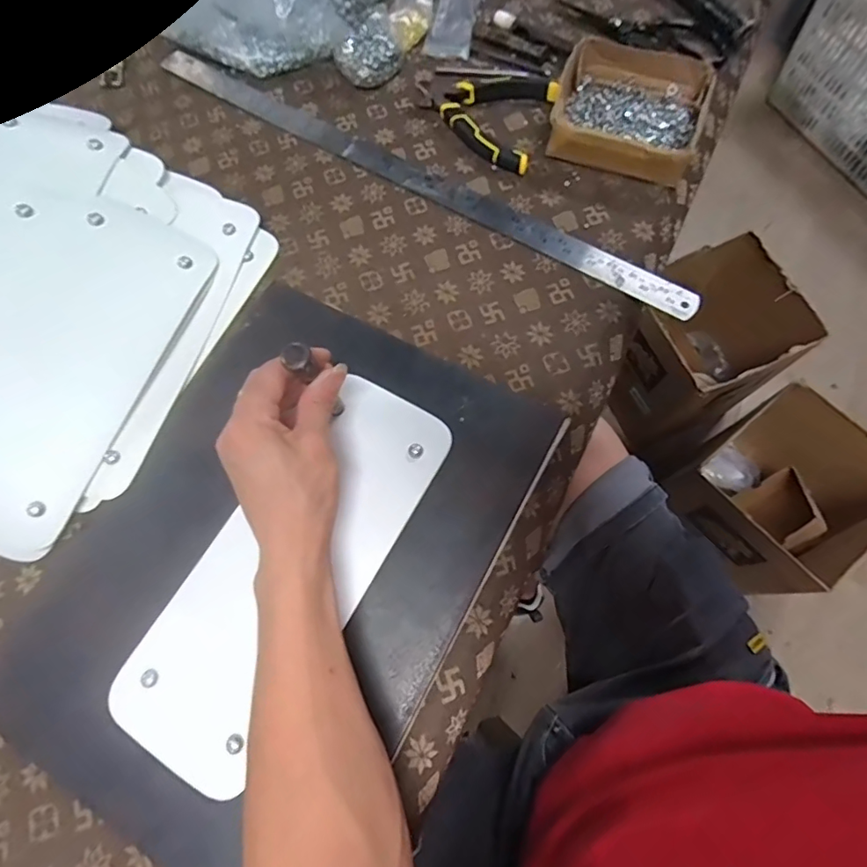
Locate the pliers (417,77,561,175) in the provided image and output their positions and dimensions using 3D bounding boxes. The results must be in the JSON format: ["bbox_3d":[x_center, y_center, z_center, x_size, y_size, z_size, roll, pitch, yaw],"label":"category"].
[{"bbox_3d":[0.046,-0.334,0.514,0.141,0.019,0.123,19,73,9],"label":"pliers"}]

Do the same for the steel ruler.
[{"bbox_3d":[-0.031,-0.264,0.499,0.612,0.007,0.029,31,75,12],"label":"steel ruler"}]

